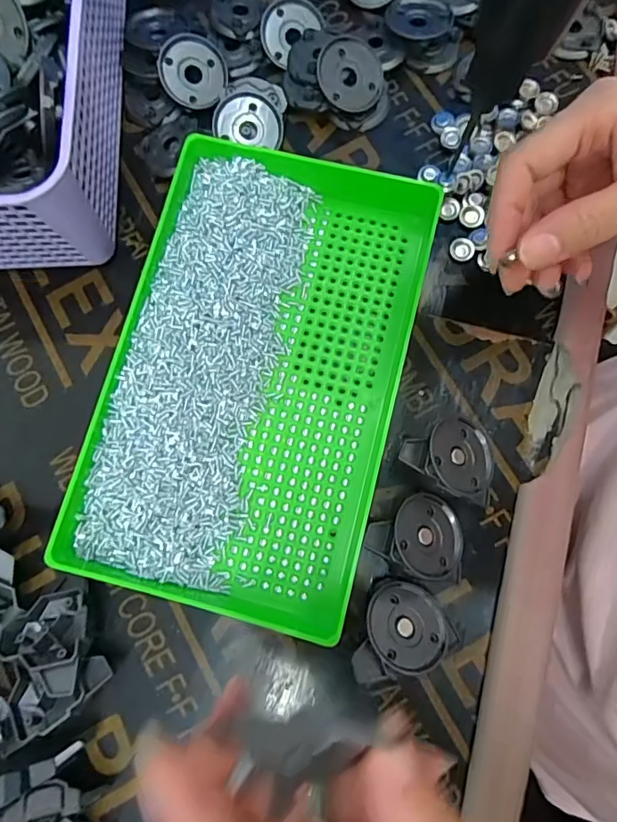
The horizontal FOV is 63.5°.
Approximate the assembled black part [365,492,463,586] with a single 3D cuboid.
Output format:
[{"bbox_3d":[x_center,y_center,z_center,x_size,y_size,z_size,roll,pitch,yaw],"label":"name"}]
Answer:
[{"bbox_3d":[0.056,0.064,0.263,0.050,0.031,0.041,13,80,4],"label":"assembled black part"}]

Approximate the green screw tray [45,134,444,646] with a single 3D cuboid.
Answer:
[{"bbox_3d":[-0.026,-0.024,0.277,0.154,0.039,0.250,14,80,4],"label":"green screw tray"}]

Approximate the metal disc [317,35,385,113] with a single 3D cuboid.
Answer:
[{"bbox_3d":[0.027,-0.210,0.312,0.043,0.004,0.041,-8,102,-13],"label":"metal disc"}]

